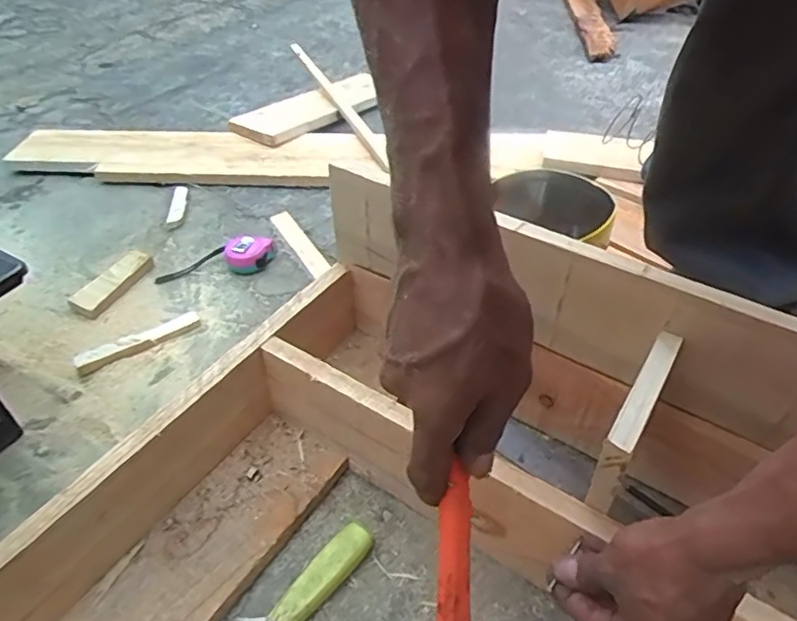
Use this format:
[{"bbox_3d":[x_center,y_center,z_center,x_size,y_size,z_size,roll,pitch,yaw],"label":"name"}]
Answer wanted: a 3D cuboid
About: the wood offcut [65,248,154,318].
[{"bbox_3d":[-0.381,-0.040,0.797,0.039,0.022,0.121,15,48,16],"label":"wood offcut"}]

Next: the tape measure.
[{"bbox_3d":[-0.255,-0.077,0.833,0.156,0.033,0.066,-10,46,-7],"label":"tape measure"}]

